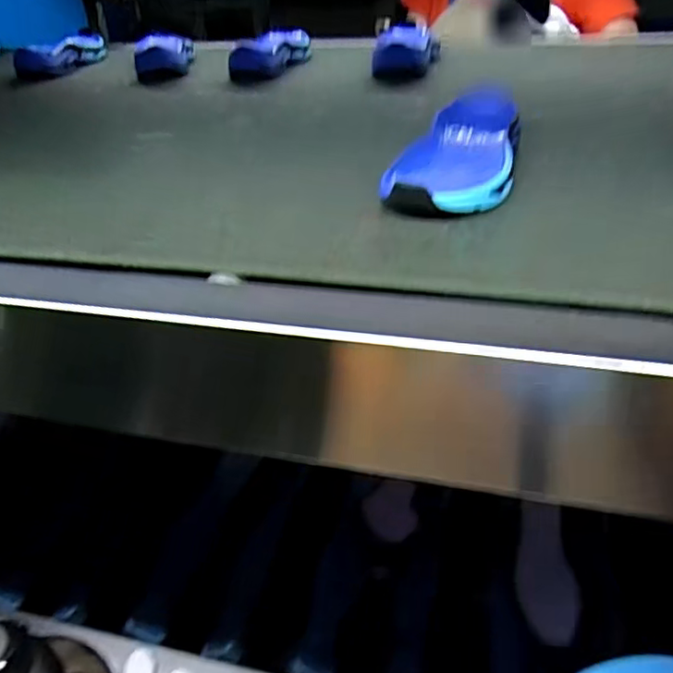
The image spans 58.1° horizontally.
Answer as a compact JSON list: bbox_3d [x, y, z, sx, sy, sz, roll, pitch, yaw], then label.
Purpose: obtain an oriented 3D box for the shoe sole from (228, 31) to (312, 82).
[{"bbox_3d":[-0.087,-0.397,0.838,0.079,0.038,0.188,7,38,16],"label":"shoe sole"}]

